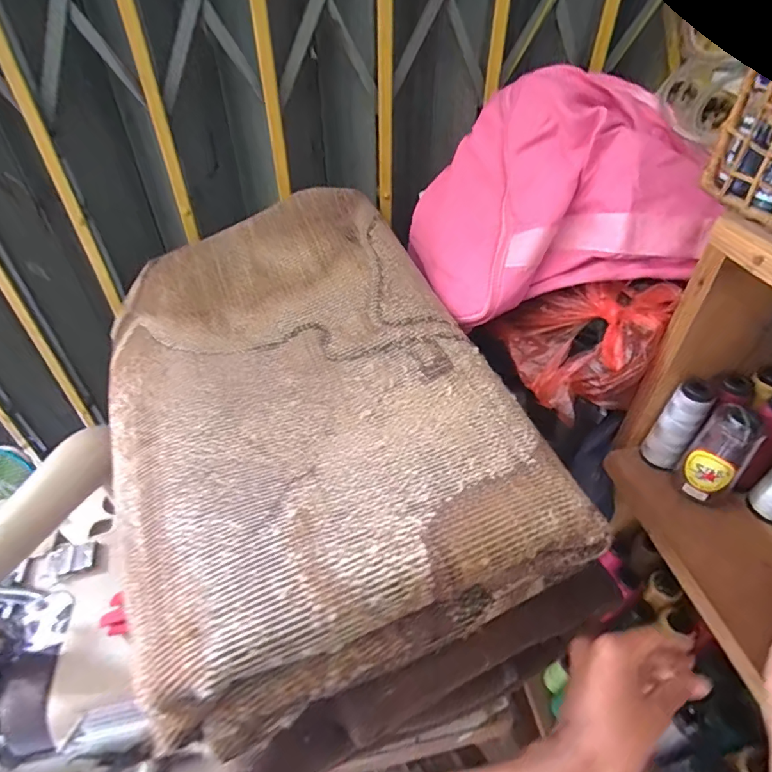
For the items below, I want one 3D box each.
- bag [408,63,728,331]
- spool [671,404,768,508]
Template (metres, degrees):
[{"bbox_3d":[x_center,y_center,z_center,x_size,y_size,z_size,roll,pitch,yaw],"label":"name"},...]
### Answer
[{"bbox_3d":[0.173,-0.210,0.522,0.270,0.189,0.228,-1,43,0],"label":"bag"},{"bbox_3d":[0.336,0.071,0.479,0.037,0.111,0.052,-31,50,-29],"label":"spool"}]

